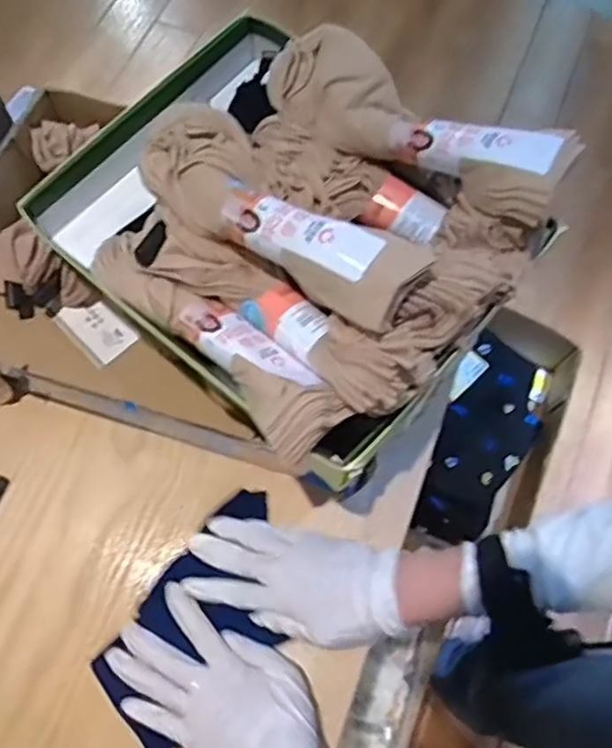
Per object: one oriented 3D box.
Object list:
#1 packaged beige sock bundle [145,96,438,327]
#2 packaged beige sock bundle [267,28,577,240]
[{"bbox_3d":[-0.022,-0.112,0.447,0.227,0.056,0.075,38,72,12],"label":"packaged beige sock bundle"},{"bbox_3d":[0.077,-0.180,0.462,0.232,0.060,0.074,37,72,11],"label":"packaged beige sock bundle"}]

